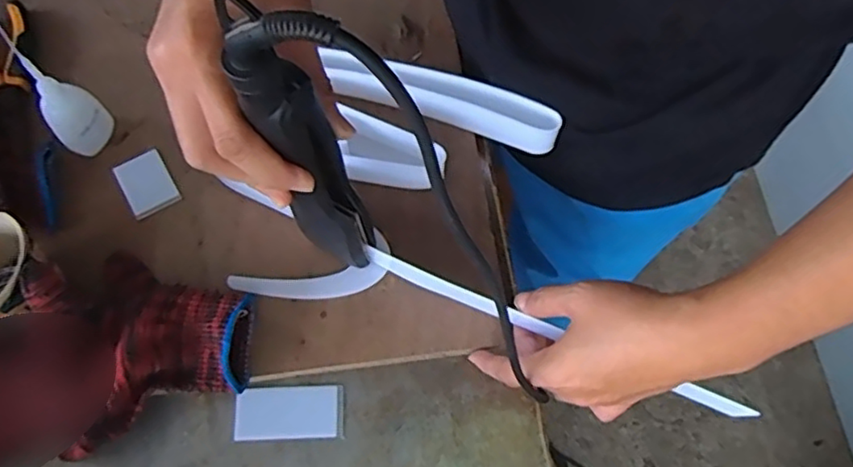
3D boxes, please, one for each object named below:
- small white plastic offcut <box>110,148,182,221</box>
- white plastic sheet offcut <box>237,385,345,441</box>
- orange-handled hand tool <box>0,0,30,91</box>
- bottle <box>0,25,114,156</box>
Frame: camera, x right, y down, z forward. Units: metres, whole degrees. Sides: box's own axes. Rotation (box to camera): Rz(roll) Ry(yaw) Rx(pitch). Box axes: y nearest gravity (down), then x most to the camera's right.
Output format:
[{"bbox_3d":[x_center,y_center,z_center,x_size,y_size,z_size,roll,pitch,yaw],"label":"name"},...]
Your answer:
[{"bbox_3d":[-0.235,-0.042,0.528,0.041,0.005,0.054,-29,73,-14],"label":"small white plastic offcut"},{"bbox_3d":[-0.105,0.137,0.485,0.081,0.005,0.038,0,69,-4],"label":"white plastic sheet offcut"},{"bbox_3d":[-0.376,-0.161,0.555,0.046,0.017,0.093,-14,69,-14],"label":"orange-handled hand tool"},{"bbox_3d":[-0.285,-0.107,0.482,0.032,0.138,0.044,43,74,13],"label":"bottle"}]

